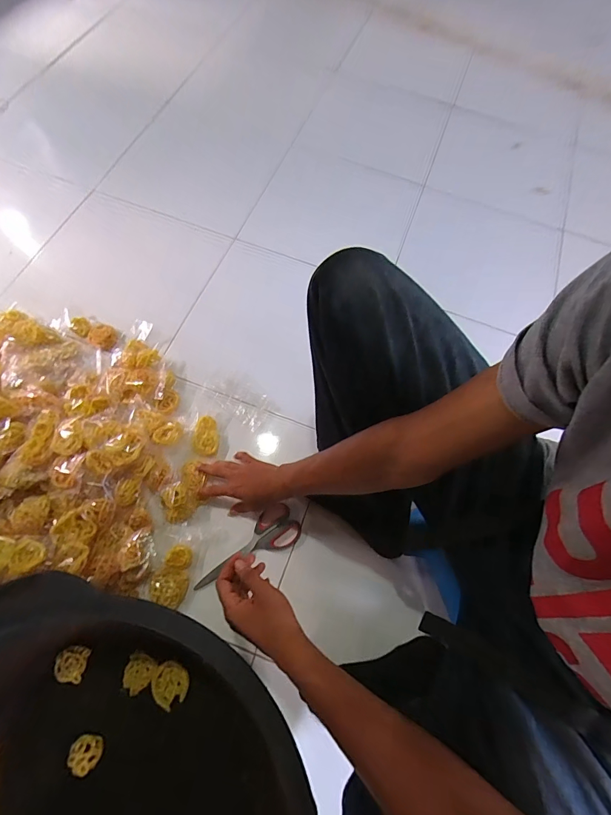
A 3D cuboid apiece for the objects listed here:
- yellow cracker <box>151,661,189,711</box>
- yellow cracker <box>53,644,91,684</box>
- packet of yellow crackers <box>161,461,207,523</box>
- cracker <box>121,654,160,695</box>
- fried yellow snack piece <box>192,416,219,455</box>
[{"bbox_3d":[-0.203,0.417,0.555,0.059,0.007,0.056,-7,65,16],"label":"yellow cracker"},{"bbox_3d":[-0.357,0.391,0.564,0.043,0.008,0.045,16,65,-11],"label":"yellow cracker"},{"bbox_3d":[-0.216,0.151,0.662,0.059,0.029,0.103,27,71,8],"label":"packet of yellow crackers"},{"bbox_3d":[-0.253,0.407,0.564,0.044,0.006,0.050,15,70,4],"label":"cracker"},{"bbox_3d":[-0.191,0.054,0.719,0.045,0.021,0.078,-2,70,-2],"label":"fried yellow snack piece"}]

